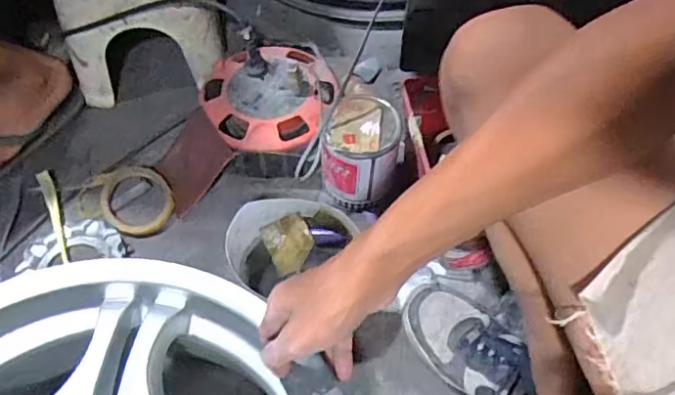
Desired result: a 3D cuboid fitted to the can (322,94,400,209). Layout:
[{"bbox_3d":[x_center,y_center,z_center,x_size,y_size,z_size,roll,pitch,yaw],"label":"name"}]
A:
[{"bbox_3d":[0.029,-0.058,0.780,0.098,0.131,0.092,9,57,5],"label":"can"}]

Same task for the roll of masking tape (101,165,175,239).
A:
[{"bbox_3d":[-0.276,0.002,0.791,0.109,0.015,0.090,38,64,22],"label":"roll of masking tape"}]

